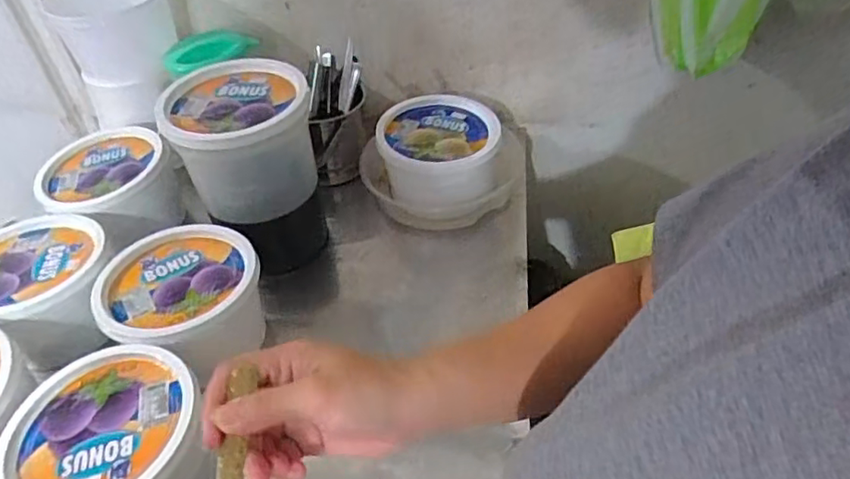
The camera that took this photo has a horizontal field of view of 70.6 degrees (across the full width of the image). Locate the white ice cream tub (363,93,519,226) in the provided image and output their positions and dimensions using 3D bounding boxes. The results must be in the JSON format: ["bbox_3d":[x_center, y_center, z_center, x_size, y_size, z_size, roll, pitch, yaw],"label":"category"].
[{"bbox_3d":[0.008,-0.115,0.869,0.191,0.099,0.183,-15,44,-11],"label":"white ice cream tub"}]

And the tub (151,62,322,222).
[{"bbox_3d":[-0.216,-0.116,0.729,0.155,0.135,0.156,-2,43,2],"label":"tub"}]

